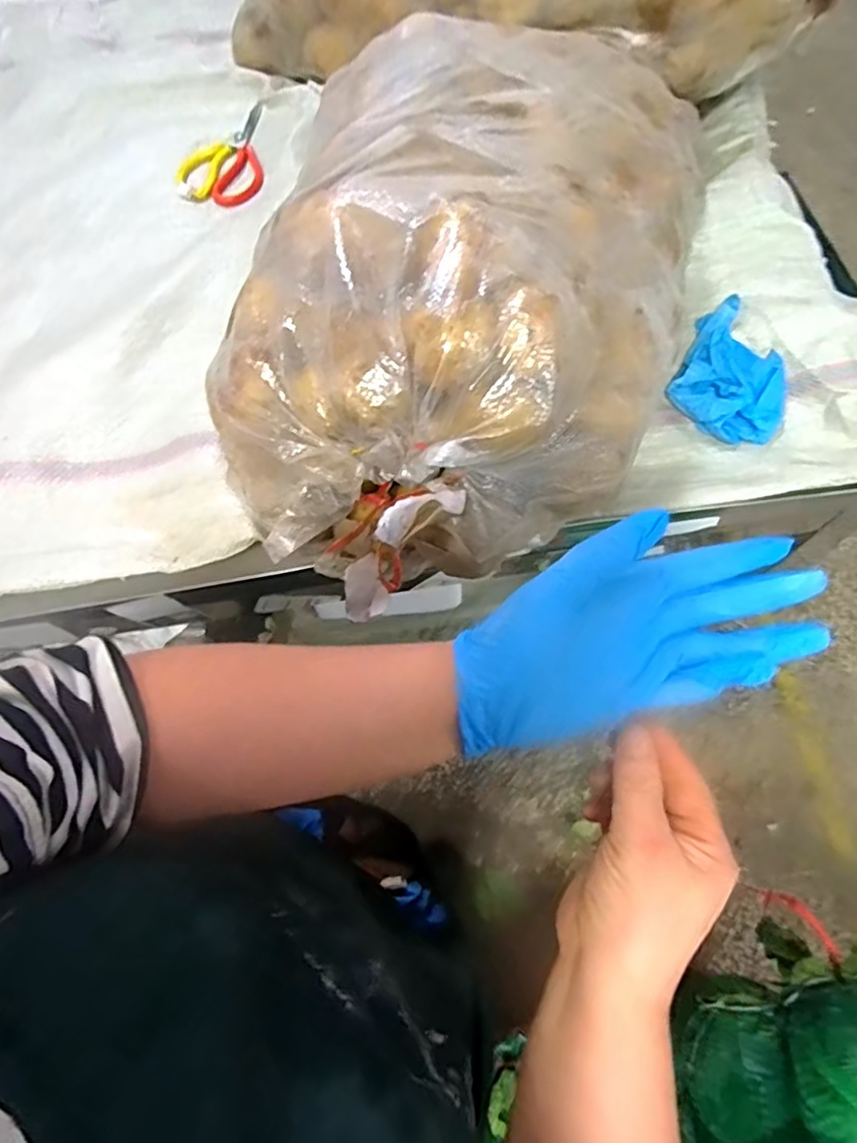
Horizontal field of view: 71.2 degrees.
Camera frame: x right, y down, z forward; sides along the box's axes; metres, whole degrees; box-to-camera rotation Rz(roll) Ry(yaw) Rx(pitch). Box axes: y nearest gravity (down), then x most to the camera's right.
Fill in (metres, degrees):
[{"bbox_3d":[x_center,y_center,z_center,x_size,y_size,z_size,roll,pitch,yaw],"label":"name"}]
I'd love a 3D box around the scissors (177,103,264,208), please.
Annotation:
[{"bbox_3d":[-0.264,-0.543,0.782,0.105,0.018,0.185,1,68,4],"label":"scissors"}]

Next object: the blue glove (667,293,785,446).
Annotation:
[{"bbox_3d":[0.303,-0.193,0.587,0.104,0.032,0.135,24,72,12],"label":"blue glove"}]

